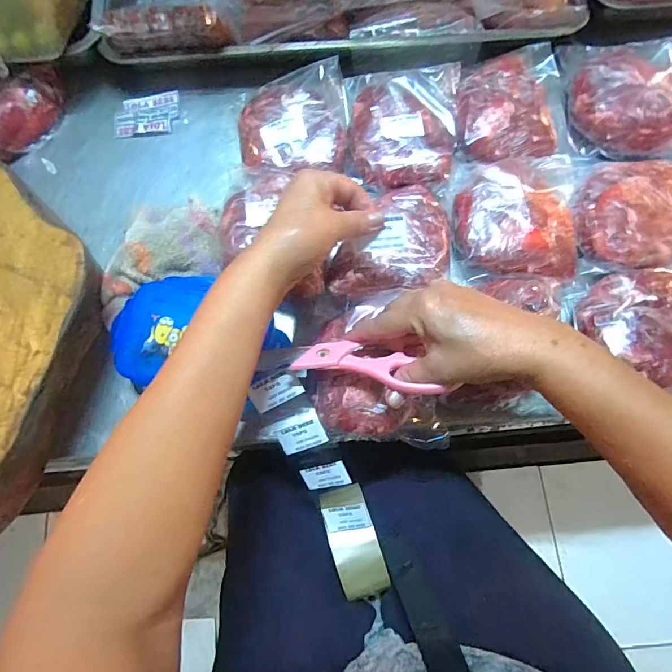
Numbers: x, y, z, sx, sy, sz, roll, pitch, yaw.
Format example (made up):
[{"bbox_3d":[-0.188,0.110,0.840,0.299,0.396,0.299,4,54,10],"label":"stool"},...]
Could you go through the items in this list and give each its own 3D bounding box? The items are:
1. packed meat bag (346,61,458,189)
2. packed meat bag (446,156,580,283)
[{"bbox_3d":[0.073,-0.237,0.477,0.122,0.035,0.147,6,75,1],"label":"packed meat bag"},{"bbox_3d":[0.188,-0.122,0.447,0.131,0.042,0.140,-2,75,-1],"label":"packed meat bag"}]

